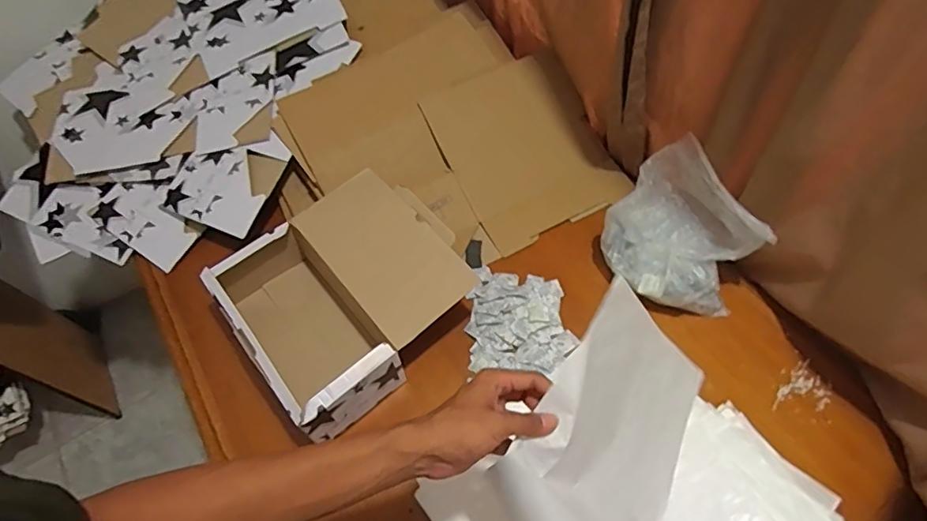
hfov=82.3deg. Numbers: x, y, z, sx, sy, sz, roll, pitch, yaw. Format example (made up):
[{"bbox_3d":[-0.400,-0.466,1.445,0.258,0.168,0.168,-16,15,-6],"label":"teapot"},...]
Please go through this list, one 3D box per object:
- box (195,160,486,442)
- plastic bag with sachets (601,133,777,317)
[{"bbox_3d":[-0.166,0.048,0.778,0.303,0.136,0.288,-38,63,-18],"label":"box"},{"bbox_3d":[0.310,-0.050,0.748,0.202,0.148,0.192,29,65,20],"label":"plastic bag with sachets"}]

